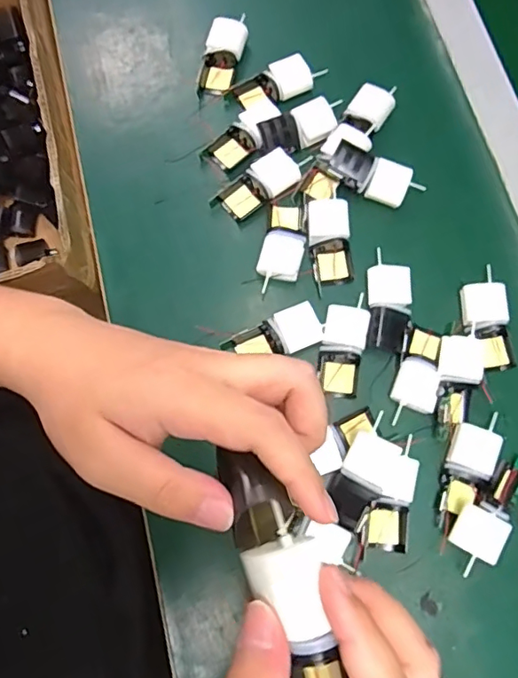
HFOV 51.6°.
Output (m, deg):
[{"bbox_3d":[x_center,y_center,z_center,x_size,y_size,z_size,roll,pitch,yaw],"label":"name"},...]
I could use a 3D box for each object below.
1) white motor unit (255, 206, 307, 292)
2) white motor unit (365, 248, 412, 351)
[{"bbox_3d":[0.022,-0.087,0.493,0.038,0.019,0.085,12,76,5],"label":"white motor unit"},{"bbox_3d":[0.115,-0.033,0.473,0.039,0.015,0.087,6,75,3],"label":"white motor unit"}]

